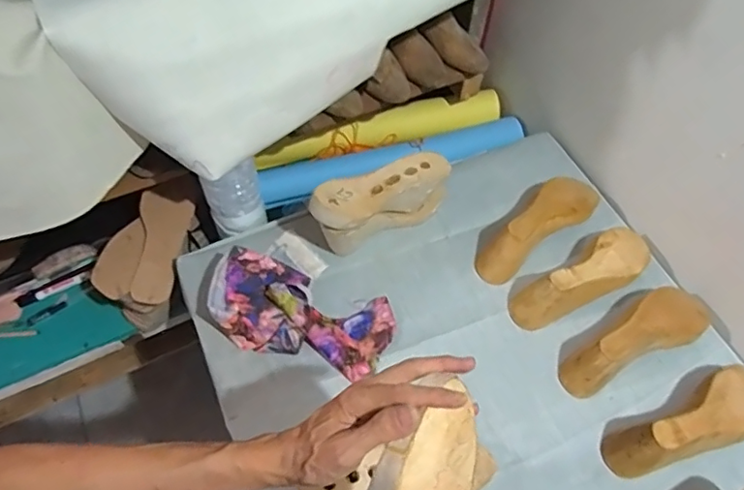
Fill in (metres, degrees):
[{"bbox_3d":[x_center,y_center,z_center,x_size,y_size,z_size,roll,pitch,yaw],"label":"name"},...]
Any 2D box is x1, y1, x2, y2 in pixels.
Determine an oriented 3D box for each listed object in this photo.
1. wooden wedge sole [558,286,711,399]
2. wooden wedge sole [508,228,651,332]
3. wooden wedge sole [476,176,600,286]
[{"bbox_3d":[0.369,0.129,0.779,0.234,0.082,0.081,-24,62,-17],"label":"wooden wedge sole"},{"bbox_3d":[0.319,0.044,0.824,0.244,0.081,0.080,-27,63,-18],"label":"wooden wedge sole"},{"bbox_3d":[0.266,-0.036,0.881,0.249,0.079,0.086,-38,67,-23],"label":"wooden wedge sole"}]

